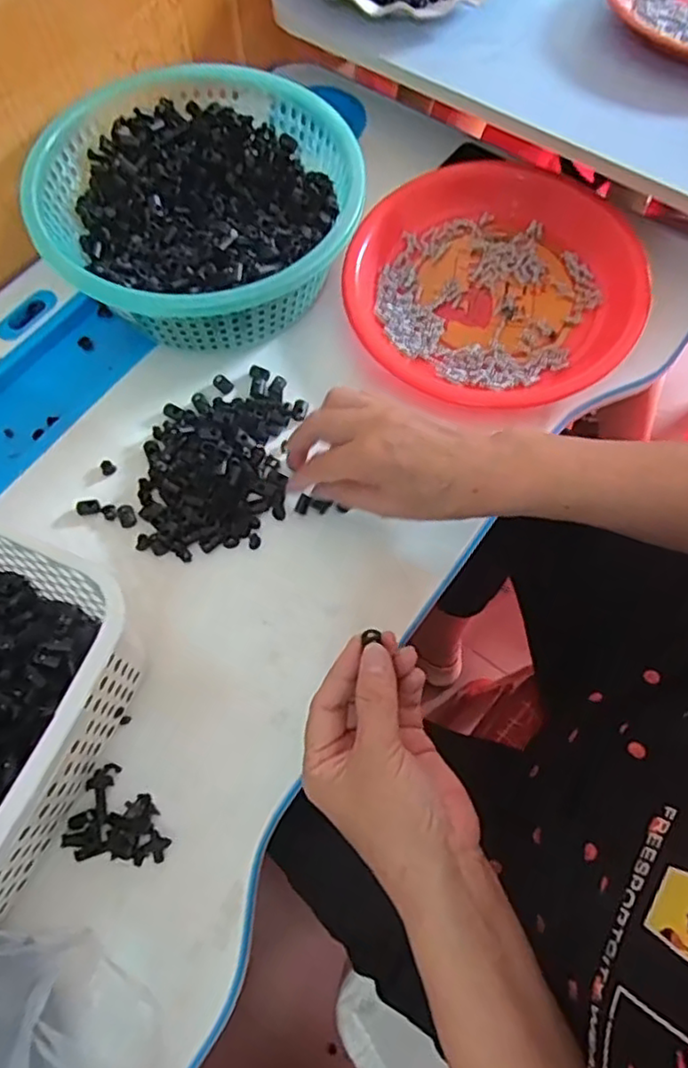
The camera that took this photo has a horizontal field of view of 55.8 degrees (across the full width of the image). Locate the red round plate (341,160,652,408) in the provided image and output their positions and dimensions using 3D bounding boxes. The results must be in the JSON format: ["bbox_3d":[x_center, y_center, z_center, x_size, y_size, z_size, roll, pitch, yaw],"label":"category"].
[{"bbox_3d":[0.114,-0.199,0.508,0.218,0.031,0.213,0,67,0],"label":"red round plate"}]

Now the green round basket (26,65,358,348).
[{"bbox_3d":[-0.110,-0.245,0.495,0.226,0.075,0.225,0,67,0],"label":"green round basket"}]

